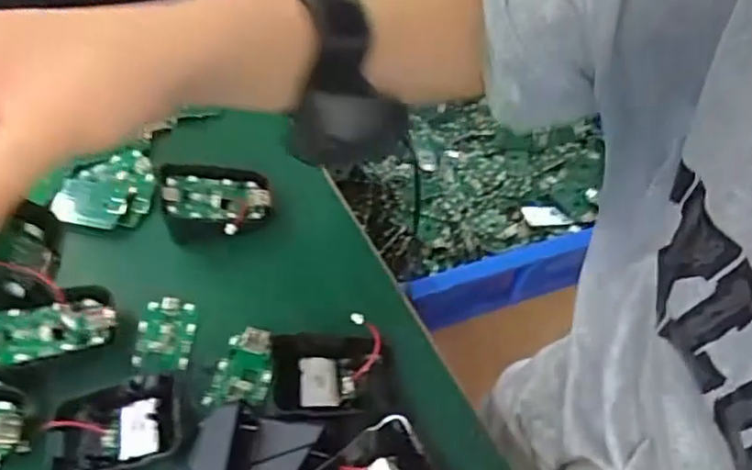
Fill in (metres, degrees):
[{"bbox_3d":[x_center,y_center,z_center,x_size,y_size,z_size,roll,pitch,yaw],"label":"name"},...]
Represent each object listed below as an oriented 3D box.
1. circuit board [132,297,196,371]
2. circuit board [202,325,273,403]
[{"bbox_3d":[-0.124,0.058,0.375,0.033,0.004,0.044,2,58,0],"label":"circuit board"},{"bbox_3d":[-0.075,0.076,0.367,0.031,0.004,0.046,12,59,6],"label":"circuit board"}]

